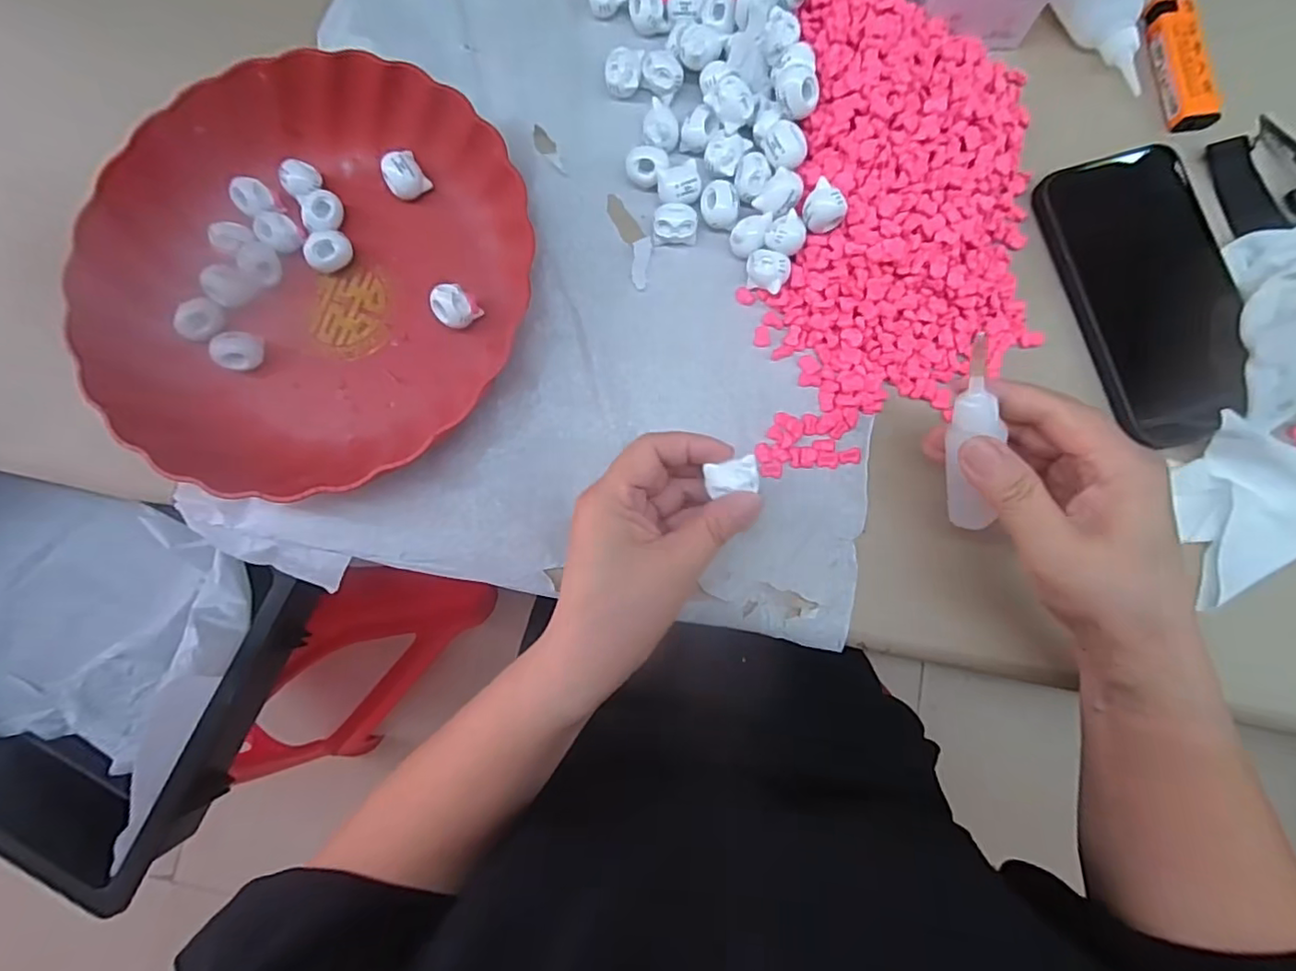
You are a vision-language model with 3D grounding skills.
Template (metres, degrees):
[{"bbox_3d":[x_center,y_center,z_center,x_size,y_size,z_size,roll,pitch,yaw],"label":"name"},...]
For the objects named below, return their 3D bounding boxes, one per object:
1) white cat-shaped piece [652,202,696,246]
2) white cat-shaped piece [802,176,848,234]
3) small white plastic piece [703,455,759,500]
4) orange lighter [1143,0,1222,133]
[{"bbox_3d":[0.016,-0.150,0.339,0.025,0.016,0.018,1,82,2],"label":"white cat-shaped piece"},{"bbox_3d":[0.093,-0.145,0.309,0.021,0.018,0.016,36,85,6],"label":"white cat-shaped piece"},{"bbox_3d":[0.040,-0.004,0.278,0.025,0.004,0.017,-7,82,1],"label":"small white plastic piece"},{"bbox_3d":[0.309,-0.246,0.341,0.021,0.011,0.082,-4,82,1],"label":"orange lighter"}]

